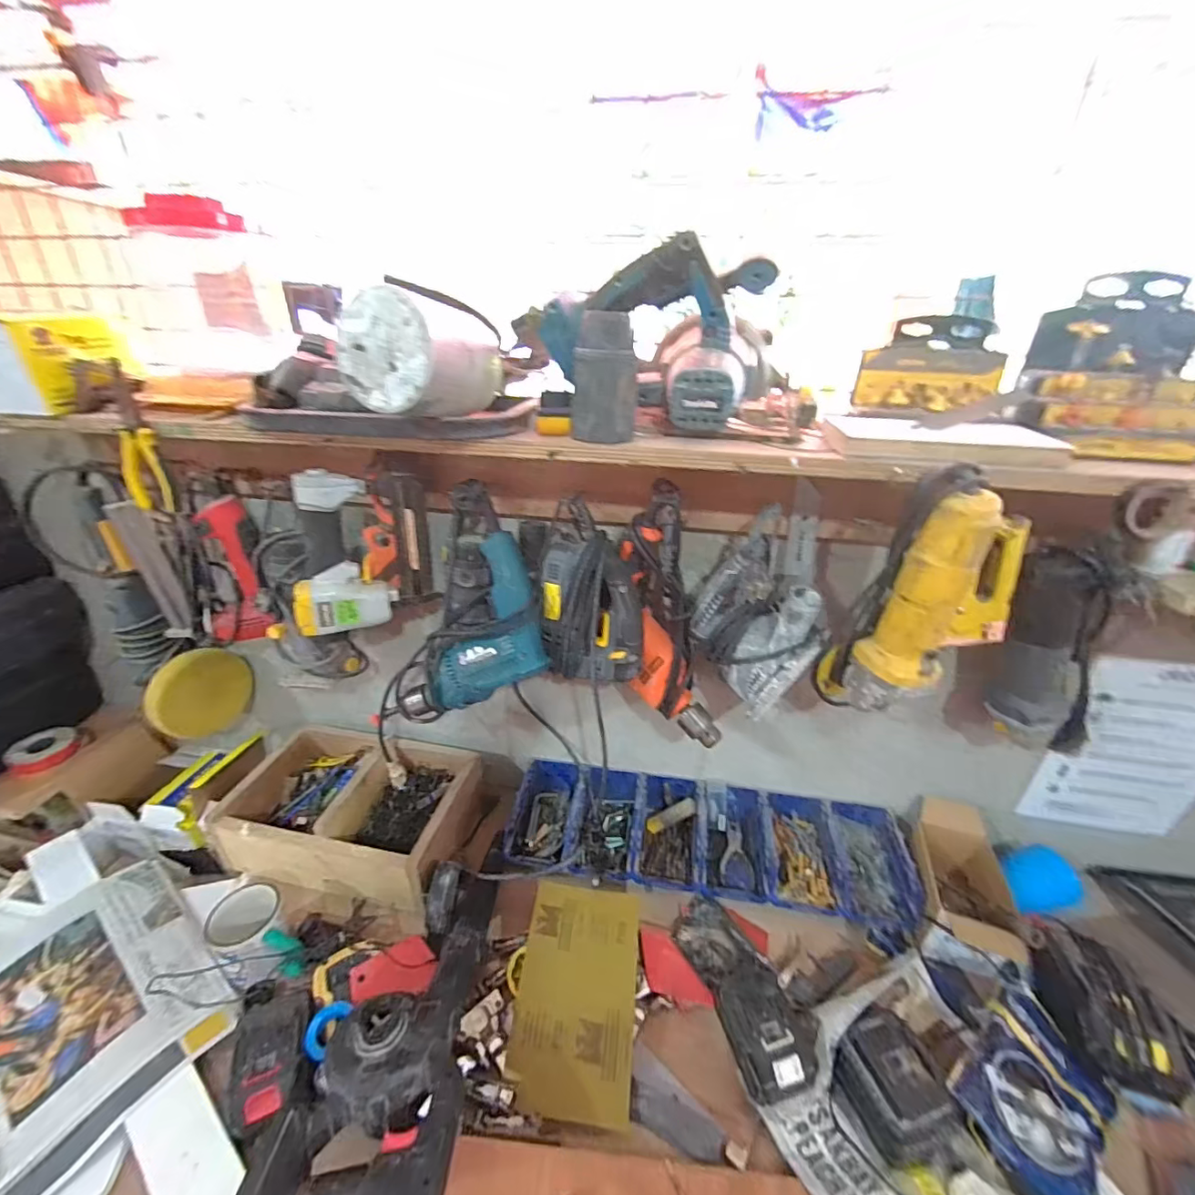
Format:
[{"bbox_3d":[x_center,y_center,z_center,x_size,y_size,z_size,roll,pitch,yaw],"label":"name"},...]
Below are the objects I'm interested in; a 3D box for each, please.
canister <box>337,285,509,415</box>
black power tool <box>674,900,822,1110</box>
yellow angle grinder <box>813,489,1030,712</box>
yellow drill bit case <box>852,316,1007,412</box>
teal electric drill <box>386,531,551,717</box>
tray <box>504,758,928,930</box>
[{"bbox_3d":[-0.174,-0.244,0.520,0.108,0.104,0.129,9,28,14],"label":"canister"},{"bbox_3d":[0.184,0.491,0.661,0.114,0.064,0.239,-6,16,-15],"label":"black power tool"},{"bbox_3d":[0.367,0.003,0.580,0.189,0.257,0.113,-15,32,-30],"label":"yellow angle grinder"},{"bbox_3d":[0.381,-0.261,0.585,0.153,0.097,0.036,5,10,9],"label":"yellow drill bit case"},{"bbox_3d":[-0.149,0.072,0.688,0.151,0.292,0.075,35,9,12],"label":"teal electric drill"},{"bbox_3d":[0.162,0.384,0.818,0.599,0.078,0.189,6,28,9],"label":"tray"}]

